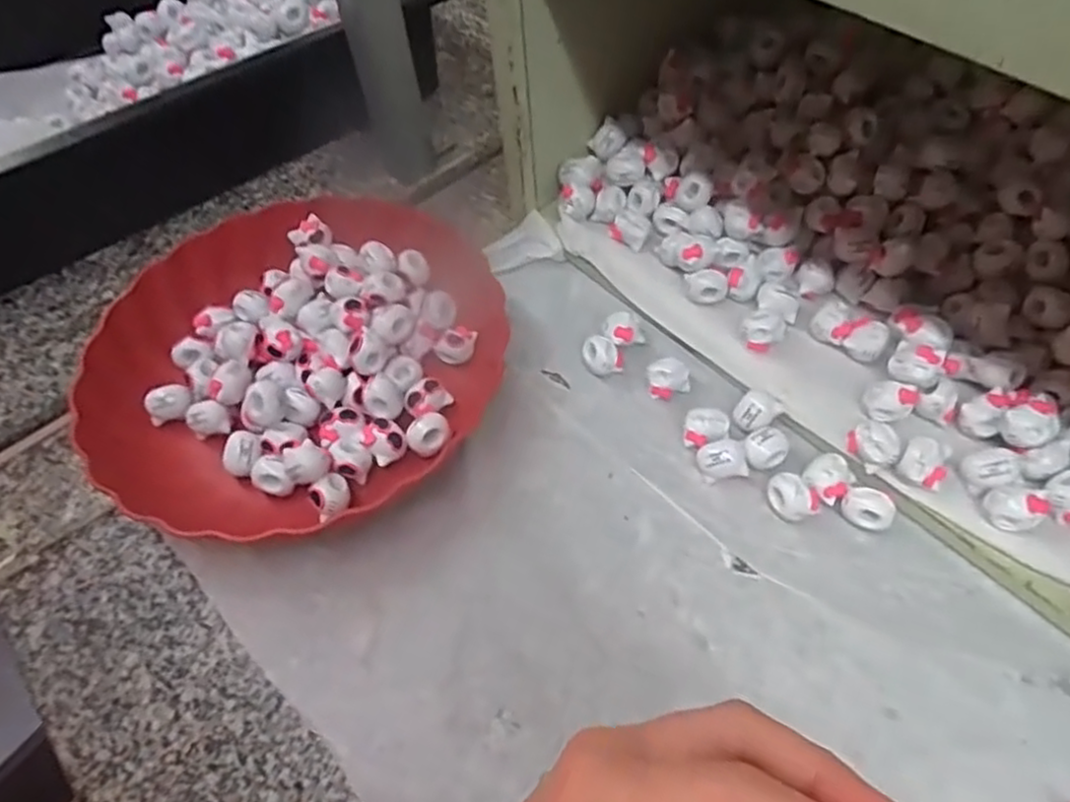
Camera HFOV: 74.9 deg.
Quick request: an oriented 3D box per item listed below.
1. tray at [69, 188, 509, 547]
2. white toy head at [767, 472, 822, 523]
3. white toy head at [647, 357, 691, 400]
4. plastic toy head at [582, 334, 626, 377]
[{"bbox_3d":[-0.144,-0.030,0.439,0.243,0.054,0.235,-5,57,1],"label":"tray"},{"bbox_3d":[0.140,0.053,0.378,0.026,0.021,0.022,-11,57,-3],"label":"white toy head"},{"bbox_3d":[0.082,-0.013,0.425,0.025,0.022,0.016,1,57,4],"label":"white toy head"},{"bbox_3d":[0.043,-0.027,0.437,0.025,0.022,0.021,4,57,6],"label":"plastic toy head"}]

